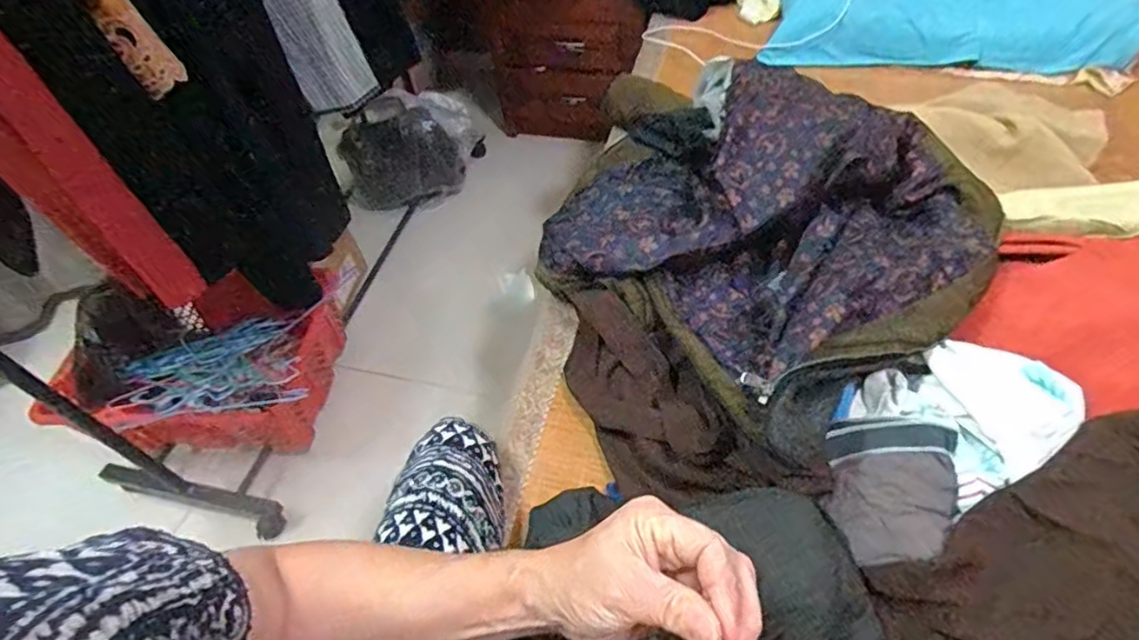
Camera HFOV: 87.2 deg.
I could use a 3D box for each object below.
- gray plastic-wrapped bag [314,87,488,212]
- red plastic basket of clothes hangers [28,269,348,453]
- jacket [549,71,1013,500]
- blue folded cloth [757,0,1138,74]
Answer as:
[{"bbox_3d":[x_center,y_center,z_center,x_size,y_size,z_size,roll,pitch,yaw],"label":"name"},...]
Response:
[{"bbox_3d":[-0.455,-0.485,1.699,0.409,0.286,0.183,-29,54,-17],"label":"gray plastic-wrapped bag"},{"bbox_3d":[-0.731,0.115,1.236,0.512,0.281,0.320,-9,51,-1],"label":"red plastic basket of clothes hangers"},{"bbox_3d":[0.243,-0.155,0.836,0.520,0.174,0.624,-31,54,-18],"label":"jacket"},{"bbox_3d":[0.784,-0.682,1.265,0.696,0.067,0.383,3,74,11],"label":"blue folded cloth"}]

